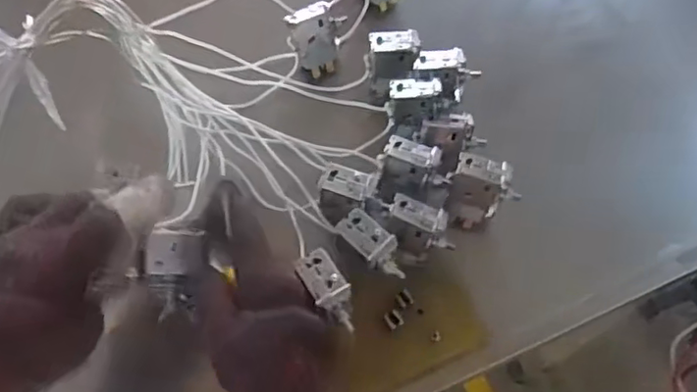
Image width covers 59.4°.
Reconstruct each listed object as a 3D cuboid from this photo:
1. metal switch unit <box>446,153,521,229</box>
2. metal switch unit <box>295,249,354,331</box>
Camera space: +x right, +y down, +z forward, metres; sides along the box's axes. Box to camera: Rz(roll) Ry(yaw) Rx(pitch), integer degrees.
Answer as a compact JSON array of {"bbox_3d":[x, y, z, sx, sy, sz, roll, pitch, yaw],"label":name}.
[{"bbox_3d":[0.099,-0.002,0.453,0.048,0.051,0.037,12,65,8],"label":"metal switch unit"},{"bbox_3d":[-0.012,0.058,0.382,0.024,0.020,0.052,-31,67,-12],"label":"metal switch unit"}]

